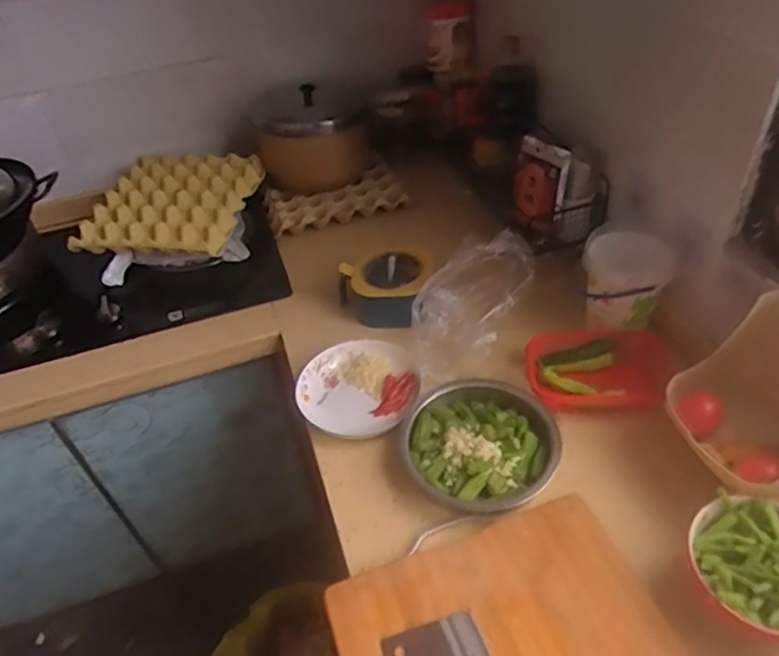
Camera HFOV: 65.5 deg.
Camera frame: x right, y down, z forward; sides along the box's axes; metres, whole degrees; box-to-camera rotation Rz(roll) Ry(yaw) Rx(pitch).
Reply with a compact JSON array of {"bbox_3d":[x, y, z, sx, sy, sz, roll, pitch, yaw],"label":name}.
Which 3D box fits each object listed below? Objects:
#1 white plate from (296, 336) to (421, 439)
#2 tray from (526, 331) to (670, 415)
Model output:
[{"bbox_3d":[-0.043,0.078,0.842,0.164,0.030,0.162,-4,42,3],"label":"white plate"},{"bbox_3d":[0.277,0.060,0.815,0.183,0.038,0.129,-4,42,3],"label":"tray"}]

